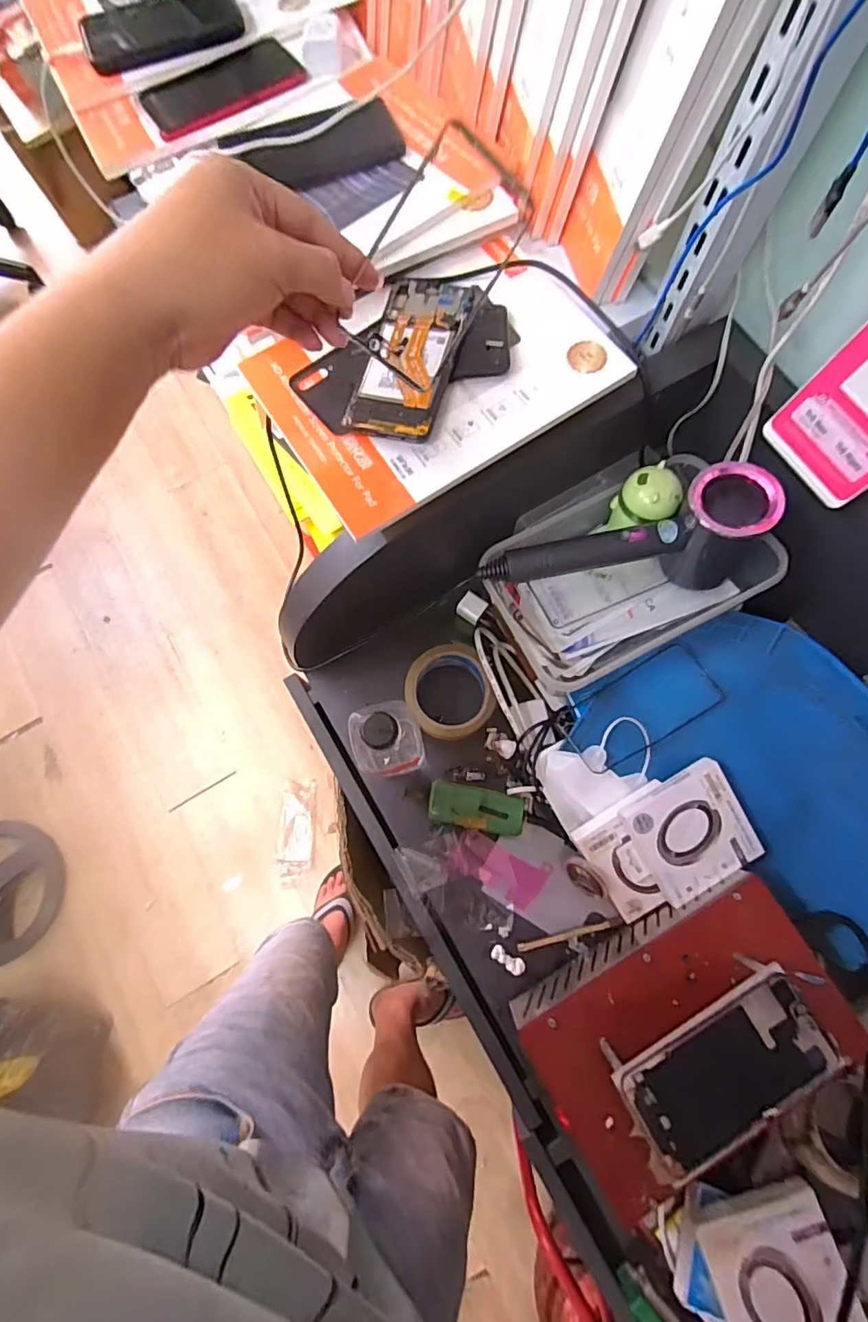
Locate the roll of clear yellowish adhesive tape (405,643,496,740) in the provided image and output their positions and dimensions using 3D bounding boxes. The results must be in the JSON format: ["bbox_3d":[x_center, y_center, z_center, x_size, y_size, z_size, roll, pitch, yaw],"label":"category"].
[{"bbox_3d":[0.016,0.038,0.589,0.093,0.057,0.100,0,76,0],"label":"roll of clear yellowish adhesive tape"}]

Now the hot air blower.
[{"bbox_3d":[0.175,-0.100,0.488,0.245,0.108,0.071,-14,76,-3],"label":"hot air blower"}]

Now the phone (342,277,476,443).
[{"bbox_3d":[-0.019,-0.249,0.433,0.071,0.013,0.153,15,76,4],"label":"phone"}]

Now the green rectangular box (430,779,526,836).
[{"bbox_3d":[0.045,0.157,0.562,0.099,0.037,0.040,12,76,3],"label":"green rectangular box"}]

